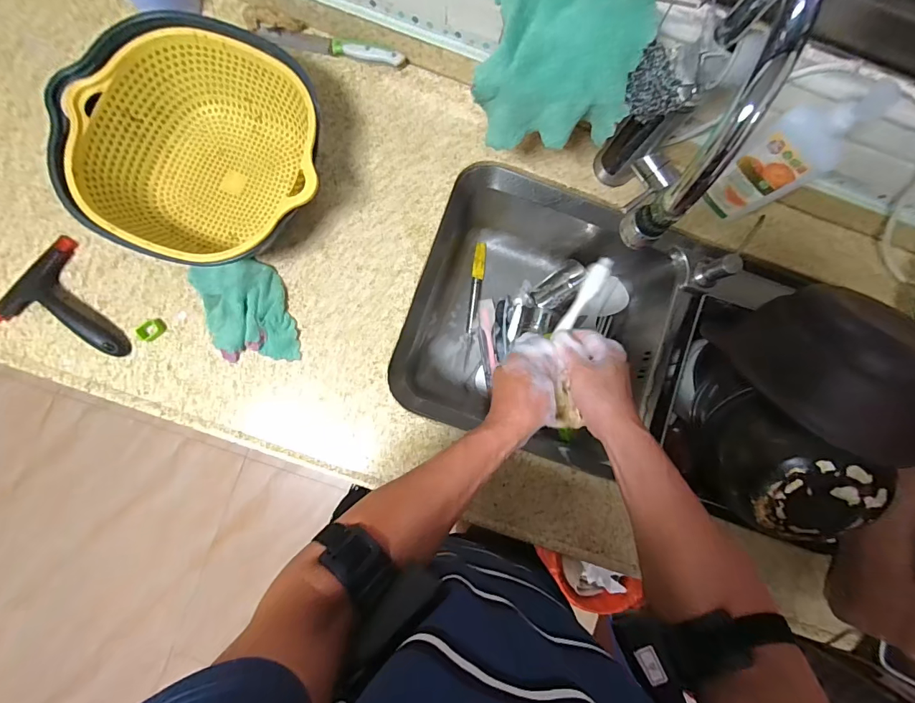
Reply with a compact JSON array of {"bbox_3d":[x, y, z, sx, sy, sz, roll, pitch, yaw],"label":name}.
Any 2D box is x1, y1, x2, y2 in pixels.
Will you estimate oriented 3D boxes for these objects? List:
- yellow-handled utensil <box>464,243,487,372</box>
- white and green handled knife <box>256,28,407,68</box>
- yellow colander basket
[{"bbox_3d":[0.031,-0.087,0.814,0.024,0.015,0.236,8,87,-3],"label":"yellow-handled utensil"},{"bbox_3d":[-0.177,-0.433,0.601,0.209,0.021,0.020,13,87,-3],"label":"white and green handled knife"},{"bbox_3d":[-0.312,-0.237,0.535,0.285,0.114,0.276,0,87,-3],"label":"yellow colander basket"}]

